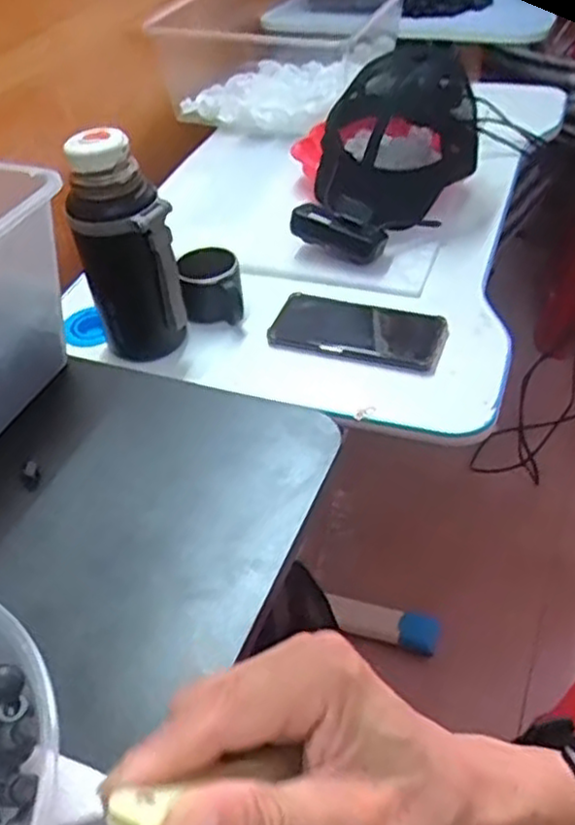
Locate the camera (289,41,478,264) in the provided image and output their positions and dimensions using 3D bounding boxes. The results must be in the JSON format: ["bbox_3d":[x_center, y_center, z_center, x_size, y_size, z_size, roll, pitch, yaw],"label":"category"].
[{"bbox_3d":[0.116,-0.293,0.805,0.172,0.129,0.258,8,45,14],"label":"camera"}]

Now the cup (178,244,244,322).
[{"bbox_3d":[-0.077,-0.127,0.734,0.057,0.062,0.052,-3,44,2],"label":"cup"}]

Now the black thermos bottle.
[{"bbox_3d":[-0.140,-0.139,0.650,0.067,0.202,0.068,-32,50,-25],"label":"black thermos bottle"}]

